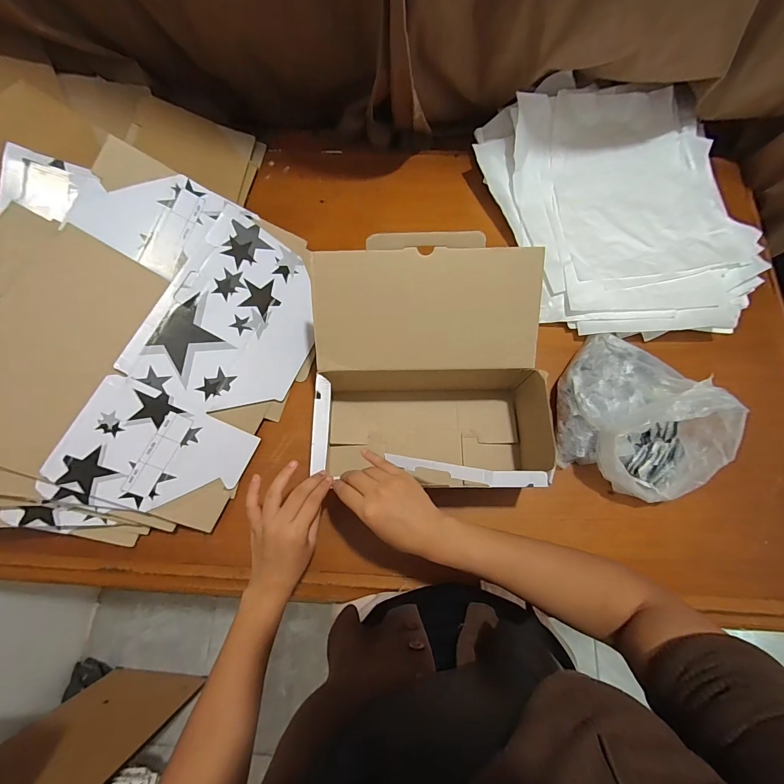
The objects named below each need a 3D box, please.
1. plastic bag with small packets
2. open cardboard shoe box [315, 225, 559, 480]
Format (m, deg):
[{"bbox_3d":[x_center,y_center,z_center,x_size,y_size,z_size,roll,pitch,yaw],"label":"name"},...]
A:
[{"bbox_3d":[0.328,0.023,0.474,0.170,0.114,0.231,0,77,4],"label":"plastic bag with small packets"},{"bbox_3d":[0.046,-0.026,0.469,0.282,0.174,0.281,0,79,1],"label":"open cardboard shoe box"}]

